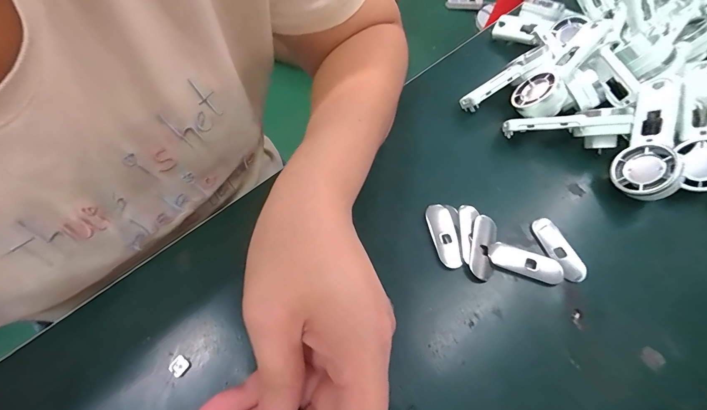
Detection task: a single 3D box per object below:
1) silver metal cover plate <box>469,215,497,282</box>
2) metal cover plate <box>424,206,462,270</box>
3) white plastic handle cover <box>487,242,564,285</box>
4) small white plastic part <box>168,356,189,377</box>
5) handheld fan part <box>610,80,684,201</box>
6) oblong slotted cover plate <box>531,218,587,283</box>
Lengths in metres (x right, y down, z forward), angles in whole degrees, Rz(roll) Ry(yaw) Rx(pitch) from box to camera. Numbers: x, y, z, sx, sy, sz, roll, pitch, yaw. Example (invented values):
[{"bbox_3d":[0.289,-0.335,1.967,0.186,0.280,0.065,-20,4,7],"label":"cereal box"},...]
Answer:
[{"bbox_3d":[0.096,0.030,0.240,0.017,0.004,0.051,15,62,9],"label":"silver metal cover plate"},{"bbox_3d":[0.068,0.022,0.247,0.019,0.004,0.052,-7,61,-3],"label":"metal cover plate"},{"bbox_3d":[0.122,0.041,0.233,0.050,0.005,0.020,20,63,12],"label":"white plastic handle cover"},{"bbox_3d":[-0.111,0.102,0.207,0.009,0.005,0.010,34,67,18],"label":"small white plastic part"},{"bbox_3d":[0.228,-0.050,0.250,0.038,0.018,0.092,7,75,51],"label":"handheld fan part"},{"bbox_3d":[0.150,0.032,0.238,0.017,0.004,0.049,-15,62,-7],"label":"oblong slotted cover plate"}]

